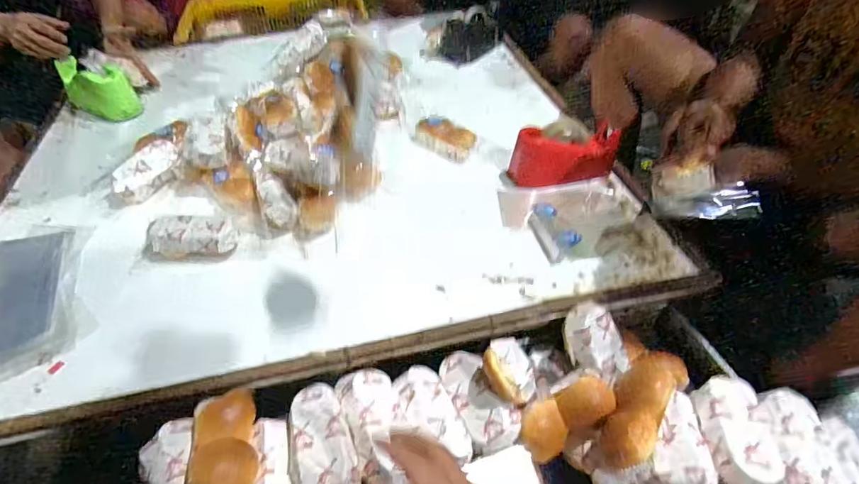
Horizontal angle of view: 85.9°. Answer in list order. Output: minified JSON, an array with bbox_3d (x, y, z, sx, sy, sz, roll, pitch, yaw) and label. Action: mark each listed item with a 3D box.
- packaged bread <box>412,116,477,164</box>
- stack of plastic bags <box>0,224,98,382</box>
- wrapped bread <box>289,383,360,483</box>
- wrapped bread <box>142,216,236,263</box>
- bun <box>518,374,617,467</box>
[{"bbox_3d":[0.031,-0.221,0.974,0.135,0.052,0.063,26,50,24],"label":"packaged bread"},{"bbox_3d":[-0.641,0.078,0.730,0.182,0.013,0.309,-20,48,-20],"label":"stack of plastic bags"},{"bbox_3d":[-0.123,0.231,0.528,0.068,0.045,0.153,-14,46,-14],"label":"wrapped bread"},{"bbox_3d":[-0.402,-0.006,0.775,0.155,0.053,0.062,-1,44,-1],"label":"wrapped bread"},{"bbox_3d":[0.172,0.217,0.583,0.129,0.045,0.053,-37,50,2],"label":"bun"}]

